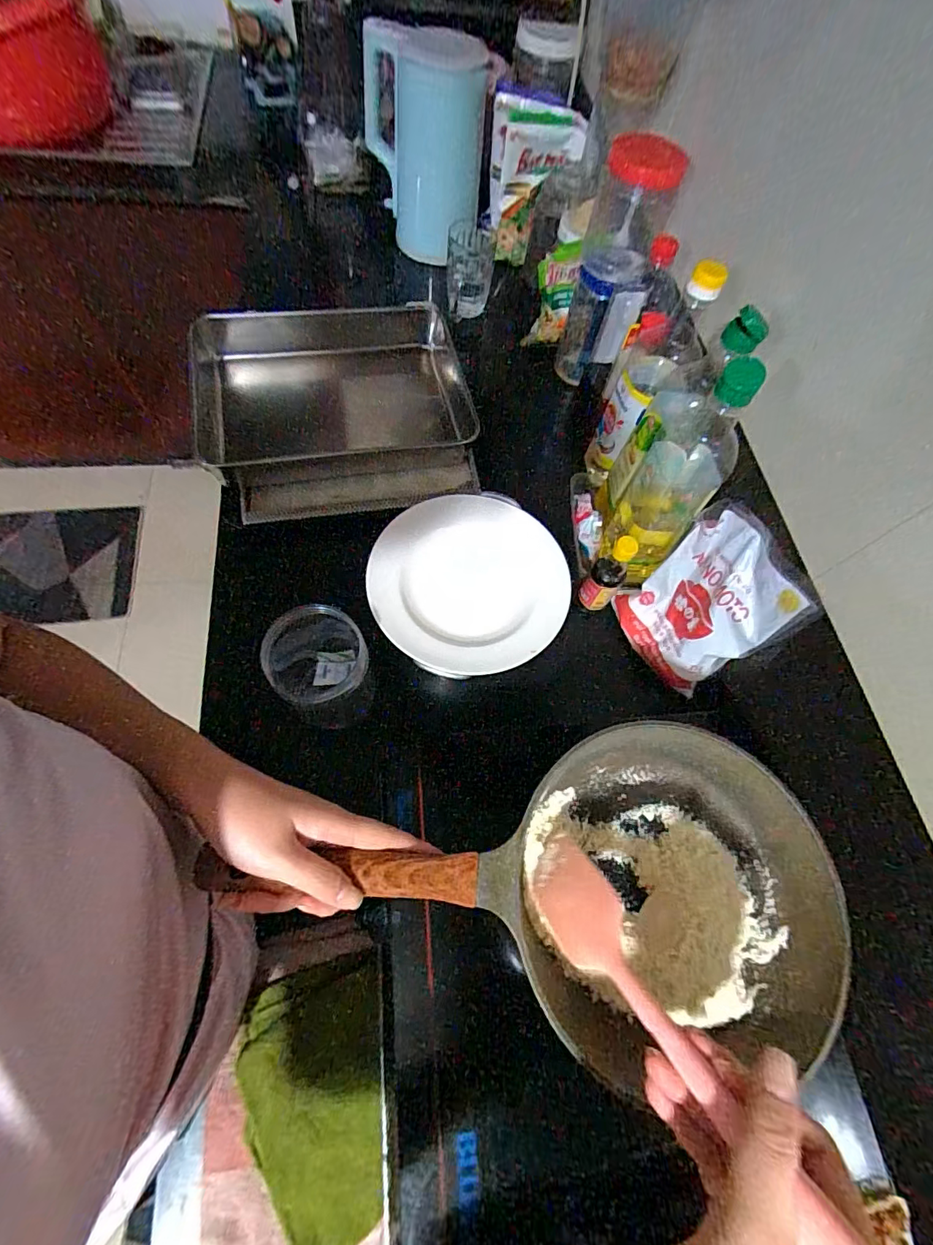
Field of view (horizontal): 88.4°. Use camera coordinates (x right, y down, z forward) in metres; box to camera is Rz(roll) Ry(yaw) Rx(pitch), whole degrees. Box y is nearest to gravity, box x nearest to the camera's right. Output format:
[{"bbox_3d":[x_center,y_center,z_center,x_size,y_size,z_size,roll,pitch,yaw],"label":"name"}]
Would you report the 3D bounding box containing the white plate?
[{"bbox_3d":[0.005,-0.046,0.522,0.202,0.027,0.211,2,66,-5],"label":"white plate"}]

